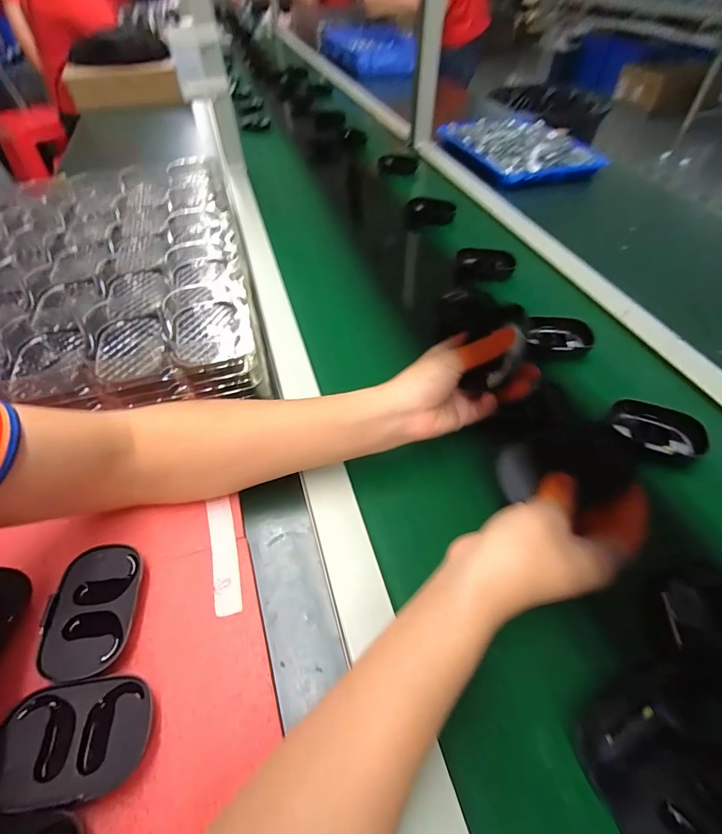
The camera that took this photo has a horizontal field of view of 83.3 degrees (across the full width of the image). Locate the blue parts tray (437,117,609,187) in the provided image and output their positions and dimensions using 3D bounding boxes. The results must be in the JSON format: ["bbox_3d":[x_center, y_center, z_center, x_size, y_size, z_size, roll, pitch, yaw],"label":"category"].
[{"bbox_3d":[0.342,-0.602,0.900,0.256,0.051,0.301,-17,50,-14],"label":"blue parts tray"}]

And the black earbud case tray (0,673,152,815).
[{"bbox_3d":[-0.171,0.195,0.245,0.083,0.016,0.058,-9,49,-8],"label":"black earbud case tray"}]

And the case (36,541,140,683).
[{"bbox_3d":[-0.193,0.139,0.292,0.060,0.016,0.087,-7,49,-7],"label":"case"}]

